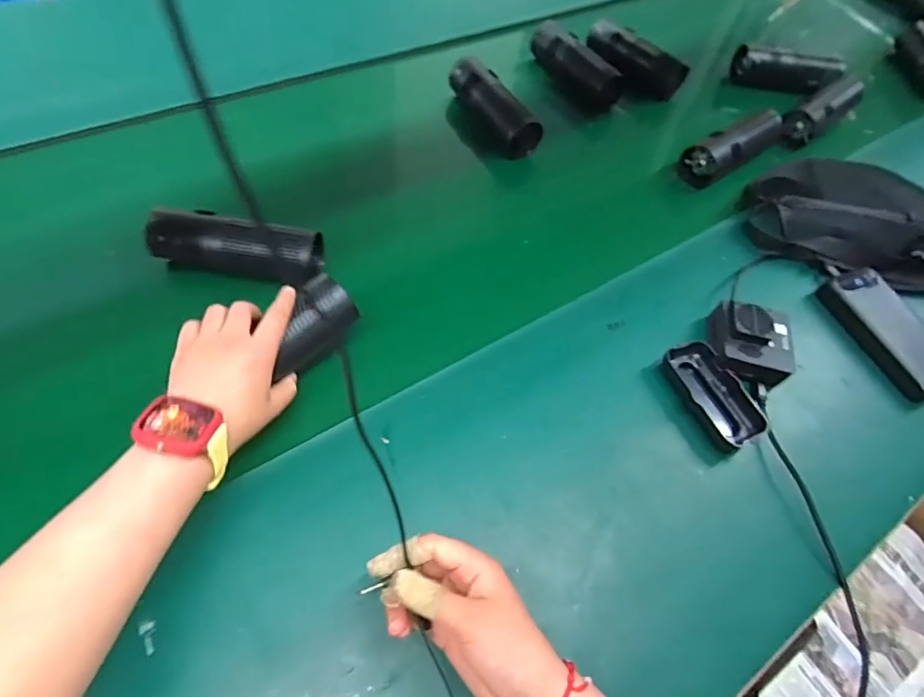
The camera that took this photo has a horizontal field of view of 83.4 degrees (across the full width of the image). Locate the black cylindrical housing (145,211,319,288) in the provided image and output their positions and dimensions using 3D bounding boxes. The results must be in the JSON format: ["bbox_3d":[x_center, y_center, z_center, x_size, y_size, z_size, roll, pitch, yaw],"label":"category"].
[{"bbox_3d":[-0.227,-0.105,0.528,0.158,0.056,0.057,11,57,1],"label":"black cylindrical housing"}]

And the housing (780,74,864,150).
[{"bbox_3d":[0.564,-0.369,0.815,0.182,0.059,0.057,-37,68,-26],"label":"housing"}]

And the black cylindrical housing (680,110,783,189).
[{"bbox_3d":[0.381,-0.281,0.737,0.168,0.069,0.064,-34,66,-24],"label":"black cylindrical housing"}]

